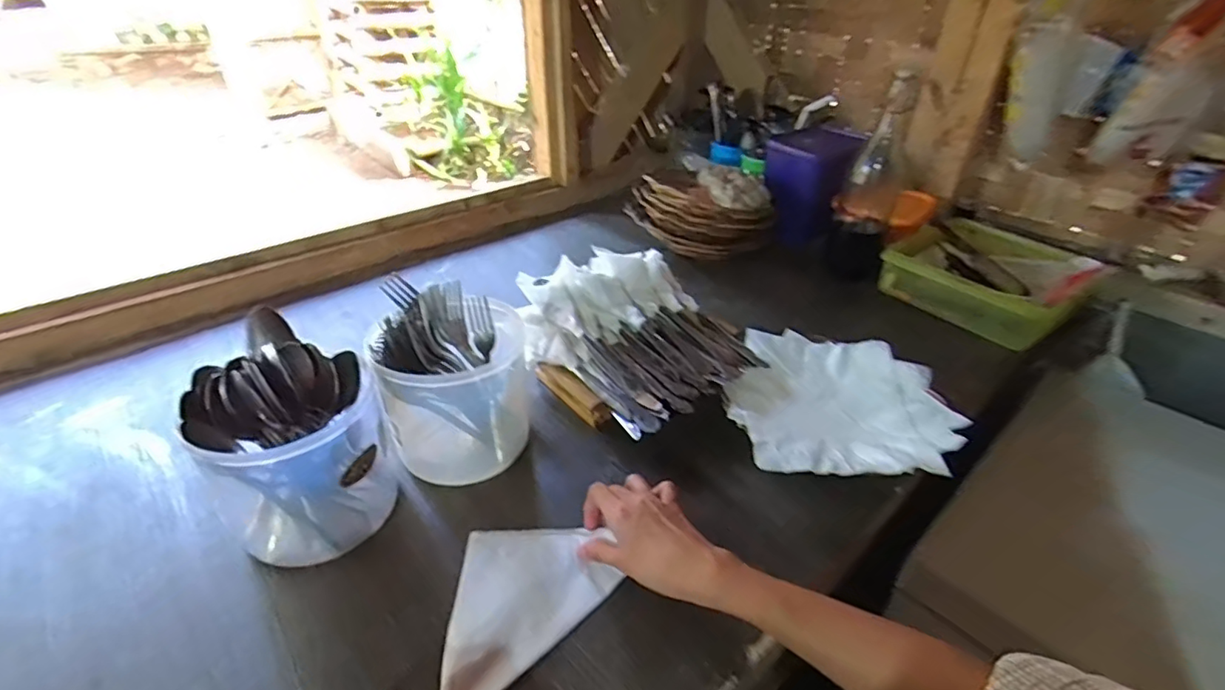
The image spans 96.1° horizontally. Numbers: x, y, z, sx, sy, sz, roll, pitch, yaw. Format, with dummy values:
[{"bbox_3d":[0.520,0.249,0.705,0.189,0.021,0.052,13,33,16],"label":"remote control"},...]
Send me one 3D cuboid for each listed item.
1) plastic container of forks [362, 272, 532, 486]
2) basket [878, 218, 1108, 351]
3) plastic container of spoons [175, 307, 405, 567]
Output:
[{"bbox_3d":[-0.157,0.031,0.561,0.140,0.155,0.140,-6,35,-11],"label":"plastic container of forks"},{"bbox_3d":[0.577,-0.112,0.852,0.253,0.080,0.244,-25,43,-33],"label":"basket"},{"bbox_3d":[-0.271,0.084,0.476,0.147,0.159,0.127,18,38,22],"label":"plastic container of spoons"}]

